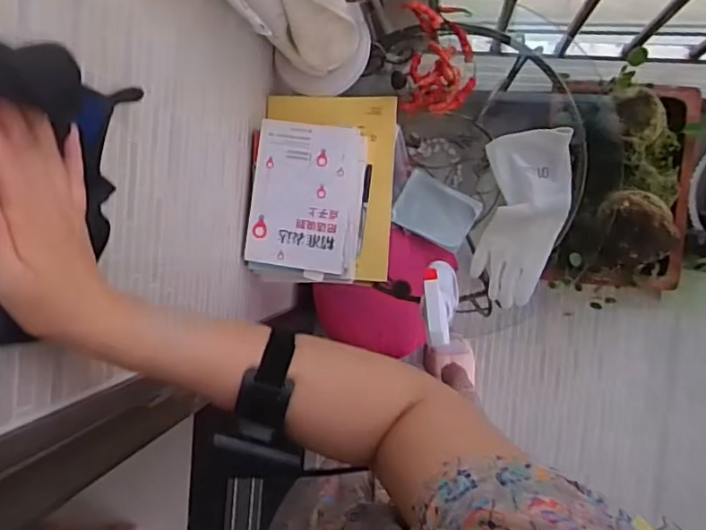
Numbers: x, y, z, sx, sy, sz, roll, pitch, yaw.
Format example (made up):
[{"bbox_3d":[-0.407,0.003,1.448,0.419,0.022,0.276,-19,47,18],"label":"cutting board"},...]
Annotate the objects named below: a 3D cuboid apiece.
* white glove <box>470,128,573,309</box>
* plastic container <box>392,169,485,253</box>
[{"bbox_3d":[0.259,-0.073,0.875,0.123,0.052,0.266,7,93,9],"label":"white glove"},{"bbox_3d":[0.166,-0.107,1.141,0.151,0.027,0.115,28,96,7],"label":"plastic container"}]

